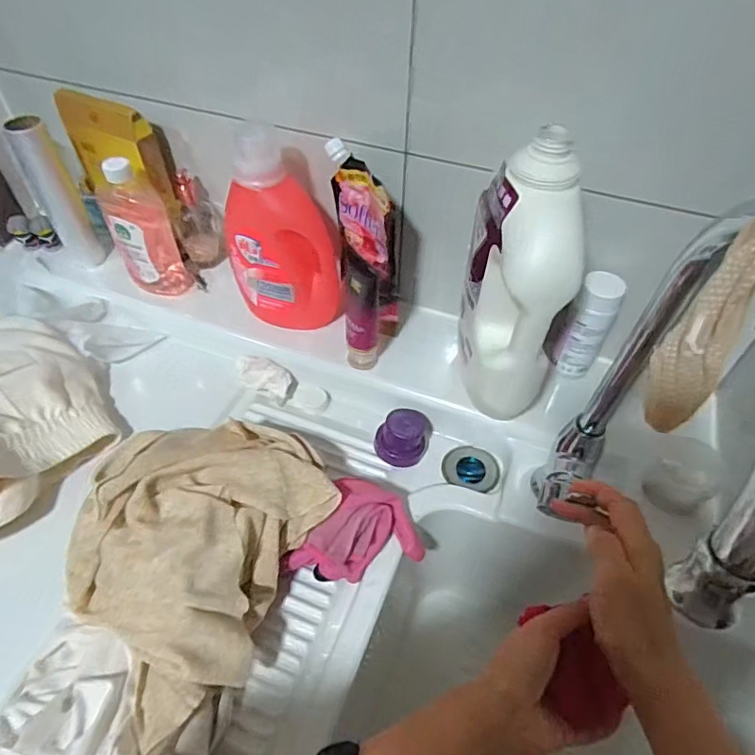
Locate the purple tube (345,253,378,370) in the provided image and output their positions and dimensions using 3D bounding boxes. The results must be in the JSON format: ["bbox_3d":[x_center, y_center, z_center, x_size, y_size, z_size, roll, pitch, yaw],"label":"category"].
[{"bbox_3d":[-0.018,-0.069,0.609,0.035,0.156,0.035,-4,51,-4],"label":"purple tube"}]

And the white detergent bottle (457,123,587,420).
[{"bbox_3d":[0.127,-0.072,0.493,0.071,0.254,0.108,-4,51,-4],"label":"white detergent bottle"}]

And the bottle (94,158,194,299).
[{"bbox_3d":[-0.306,-0.191,0.689,0.076,0.182,0.065,-24,55,-19],"label":"bottle"}]

